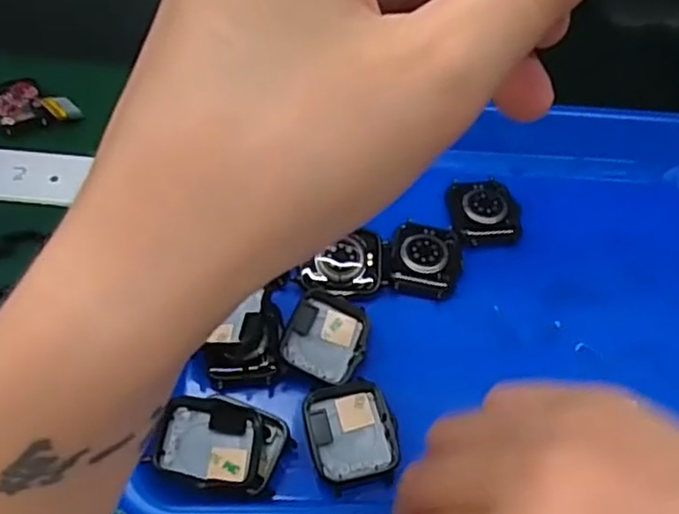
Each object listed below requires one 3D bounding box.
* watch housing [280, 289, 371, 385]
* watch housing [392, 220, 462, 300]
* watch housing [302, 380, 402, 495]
[{"bbox_3d":[-0.006,0.035,0.320,0.037,0.008,0.044,14,53,6],"label":"watch housing"},{"bbox_3d":[0.045,0.000,0.352,0.035,0.007,0.042,11,53,4],"label":"watch housing"},{"bbox_3d":[0.006,0.076,0.295,0.037,0.009,0.043,-11,54,-13],"label":"watch housing"}]

